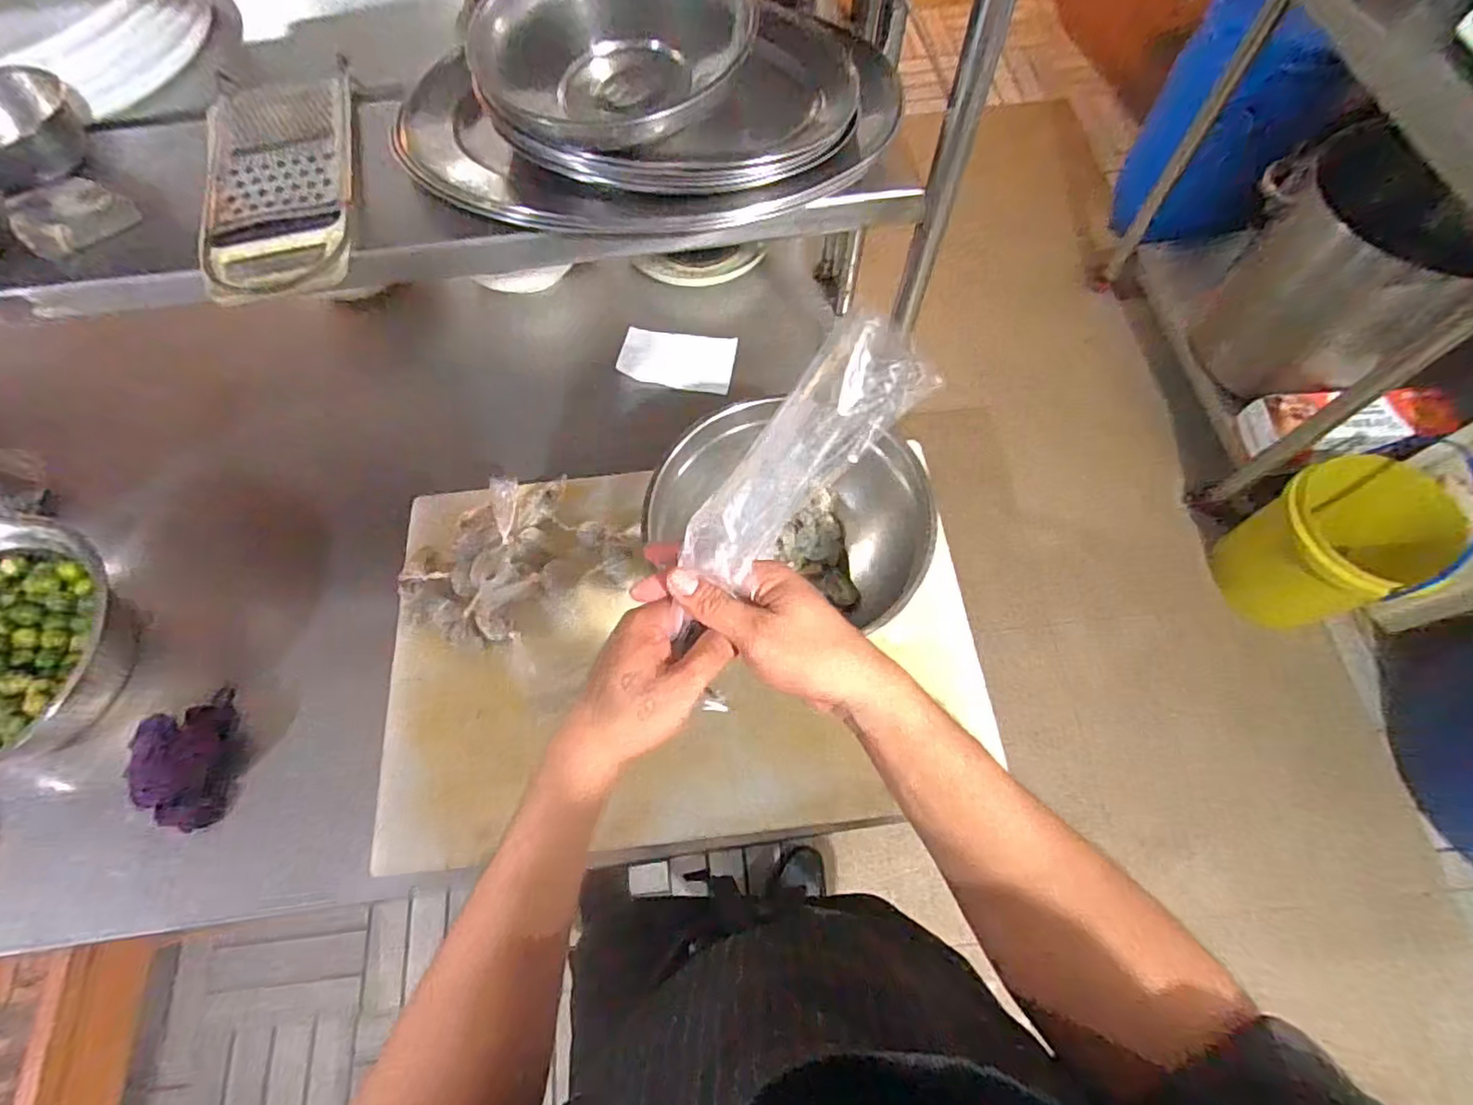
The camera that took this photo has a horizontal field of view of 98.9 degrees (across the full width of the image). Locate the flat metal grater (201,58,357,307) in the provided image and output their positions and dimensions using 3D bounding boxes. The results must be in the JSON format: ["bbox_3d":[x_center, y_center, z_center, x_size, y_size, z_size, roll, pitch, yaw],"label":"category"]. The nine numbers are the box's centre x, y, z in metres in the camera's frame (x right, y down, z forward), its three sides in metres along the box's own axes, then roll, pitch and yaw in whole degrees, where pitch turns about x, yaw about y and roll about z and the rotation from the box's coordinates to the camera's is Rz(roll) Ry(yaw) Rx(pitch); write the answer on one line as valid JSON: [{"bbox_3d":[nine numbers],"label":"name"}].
[{"bbox_3d":[-0.362,-0.289,0.495,0.114,0.027,0.230,-13,67,-3],"label":"flat metal grater"}]

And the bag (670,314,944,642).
[{"bbox_3d":[0.020,-0.030,0.360,0.054,0.204,0.035,47,34,19],"label":"bag"}]

